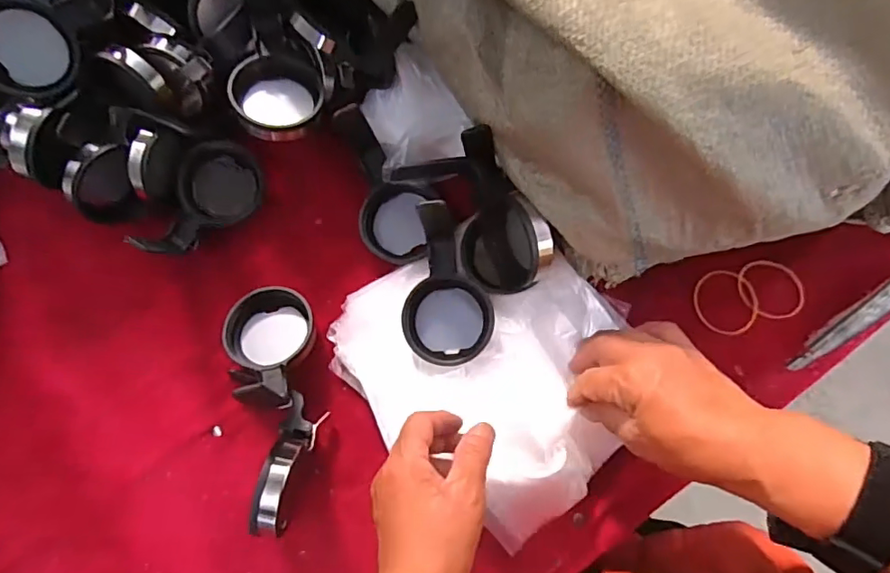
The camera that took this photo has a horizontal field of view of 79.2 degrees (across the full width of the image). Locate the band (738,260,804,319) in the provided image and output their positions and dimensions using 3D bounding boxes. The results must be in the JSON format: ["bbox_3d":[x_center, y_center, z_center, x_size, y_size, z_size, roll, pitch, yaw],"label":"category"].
[{"bbox_3d":[0.261,0.002,0.429,0.049,0.004,0.047,-5,83,3],"label":"band"}]

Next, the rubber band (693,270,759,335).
[{"bbox_3d":[0.225,0.013,0.430,0.048,0.004,0.052,0,83,4],"label":"rubber band"}]

